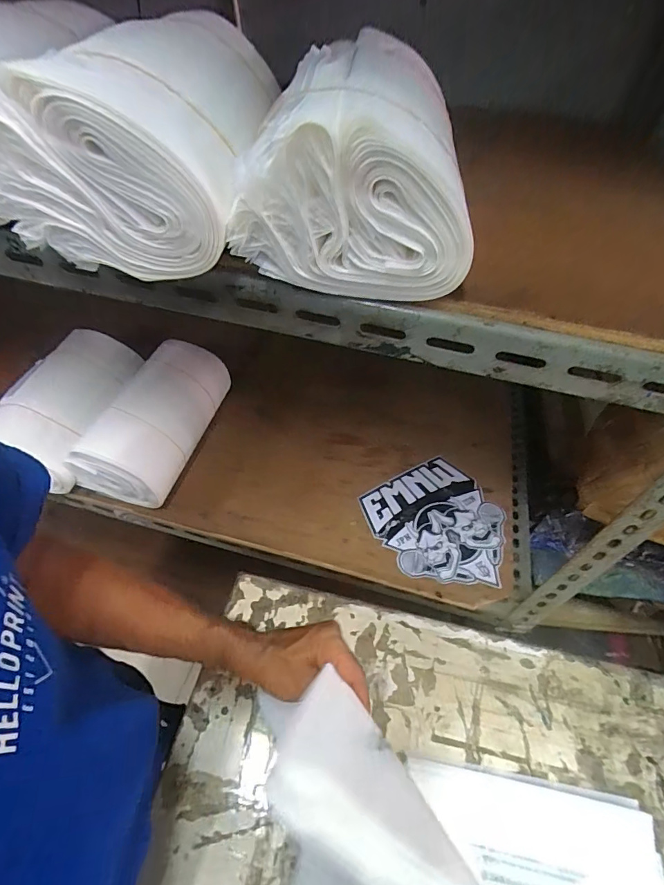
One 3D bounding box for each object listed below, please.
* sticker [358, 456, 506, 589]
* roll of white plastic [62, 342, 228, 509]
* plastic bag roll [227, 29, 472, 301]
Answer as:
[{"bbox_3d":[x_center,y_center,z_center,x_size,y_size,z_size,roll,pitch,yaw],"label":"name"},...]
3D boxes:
[{"bbox_3d":[0.161,0.118,0.642,0.186,0.006,0.196,-23,58,-27],"label":"sticker"},{"bbox_3d":[-0.260,-0.042,0.665,0.130,0.102,0.259,16,49,6],"label":"roll of white plastic"},{"bbox_3d":[0.028,-0.205,0.313,0.145,0.108,0.192,14,49,1],"label":"plastic bag roll"}]

